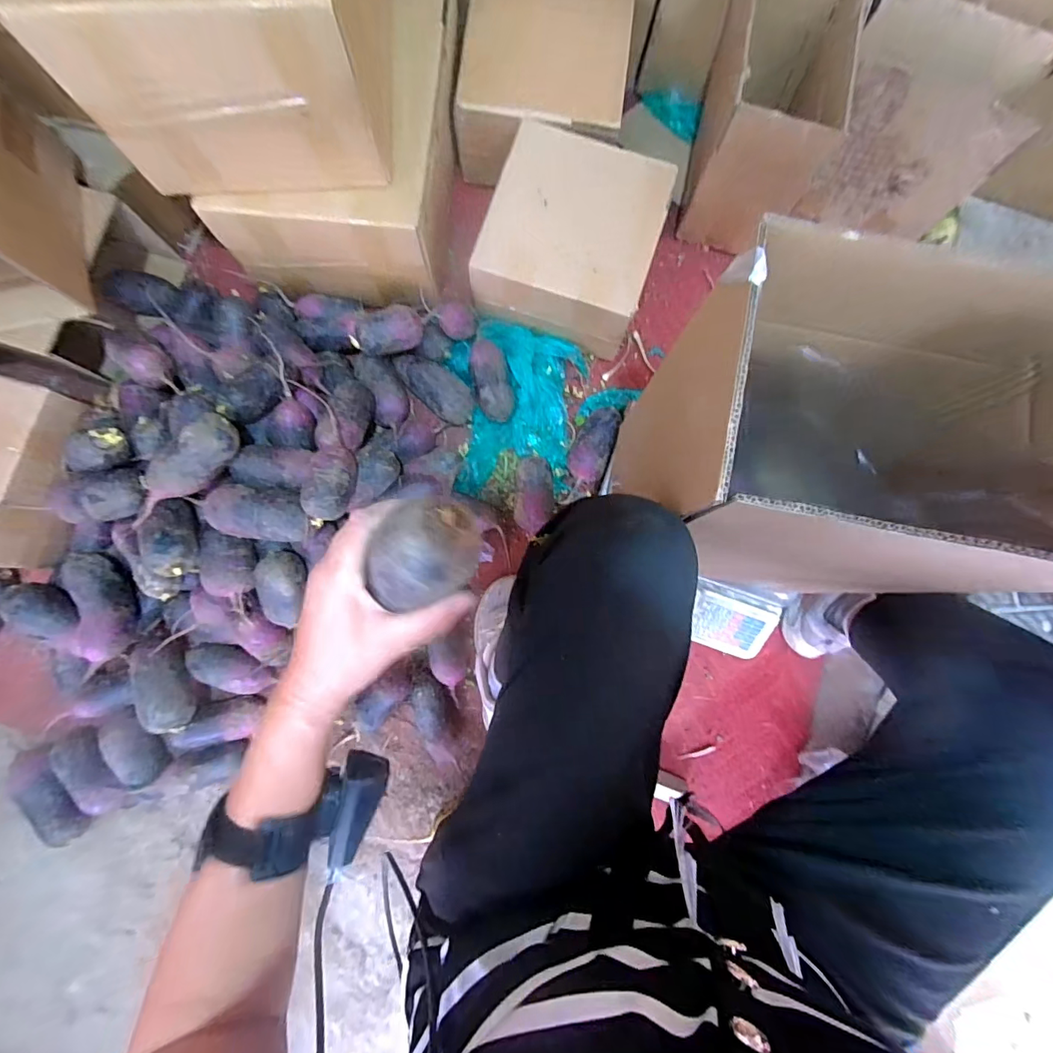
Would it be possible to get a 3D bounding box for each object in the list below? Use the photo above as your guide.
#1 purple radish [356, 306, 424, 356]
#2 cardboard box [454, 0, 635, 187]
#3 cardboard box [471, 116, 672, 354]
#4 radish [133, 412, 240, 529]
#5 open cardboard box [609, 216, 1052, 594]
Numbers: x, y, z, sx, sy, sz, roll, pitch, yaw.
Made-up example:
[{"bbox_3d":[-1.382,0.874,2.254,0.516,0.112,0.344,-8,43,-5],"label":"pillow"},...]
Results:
[{"bbox_3d":[-0.209,-0.300,0.735,0.101,0.049,0.060,-18,84,-4],"label":"purple radish"},{"bbox_3d":[0.028,-0.726,0.791,0.254,0.128,0.261,7,83,-1],"label":"cardboard box"},{"bbox_3d":[0.071,-0.439,0.763,0.249,0.146,0.254,20,83,1],"label":"cardboard box"},{"bbox_3d":[-0.430,-0.063,0.604,0.049,0.058,0.174,41,84,3],"label":"radish"},{"bbox_3d":[0.281,-0.067,0.444,0.324,0.279,0.194,10,83,-1],"label":"open cardboard box"}]

